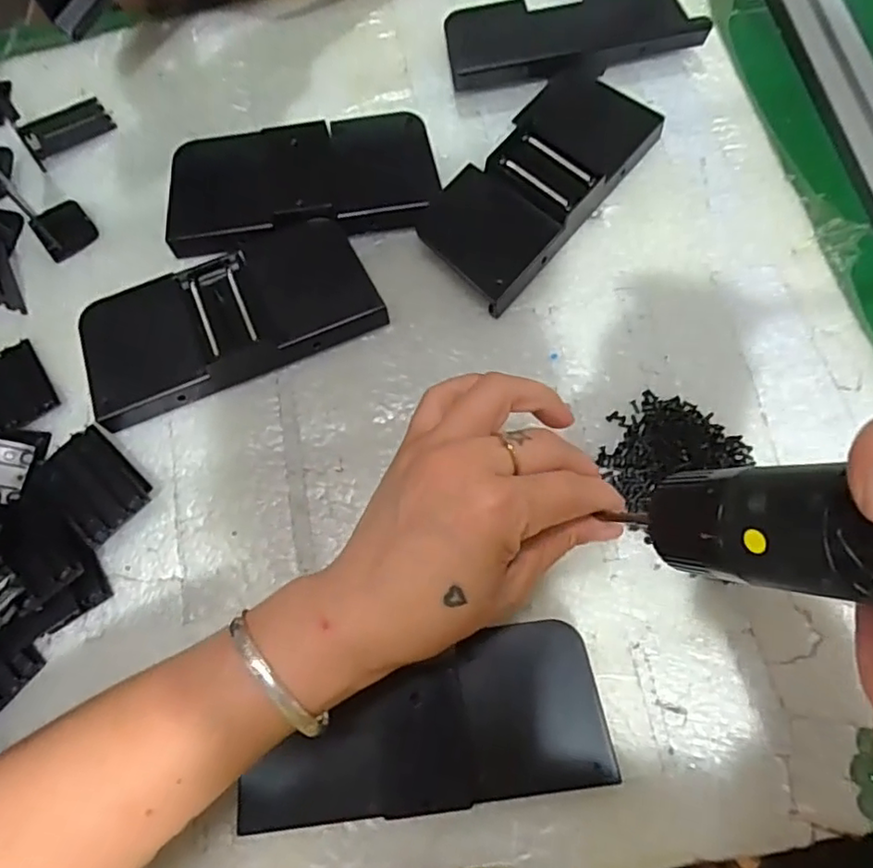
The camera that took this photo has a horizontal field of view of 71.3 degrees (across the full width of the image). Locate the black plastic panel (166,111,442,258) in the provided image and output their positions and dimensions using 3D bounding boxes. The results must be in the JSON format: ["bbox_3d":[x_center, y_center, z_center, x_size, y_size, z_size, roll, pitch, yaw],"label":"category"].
[{"bbox_3d":[-0.082,-0.152,0.368,0.160,0.019,0.078,-8,70,-4],"label":"black plastic panel"}]

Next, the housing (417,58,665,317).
[{"bbox_3d":[0.065,-0.156,0.369,0.073,0.028,0.166,38,74,12],"label":"housing"}]

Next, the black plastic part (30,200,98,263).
[{"bbox_3d":[-0.235,-0.129,0.383,0.032,0.006,0.036,-38,75,-14],"label":"black plastic part"}]

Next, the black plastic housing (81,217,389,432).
[{"bbox_3d":[-0.118,-0.066,0.347,0.162,0.027,0.074,-23,72,-9],"label":"black plastic housing"}]

